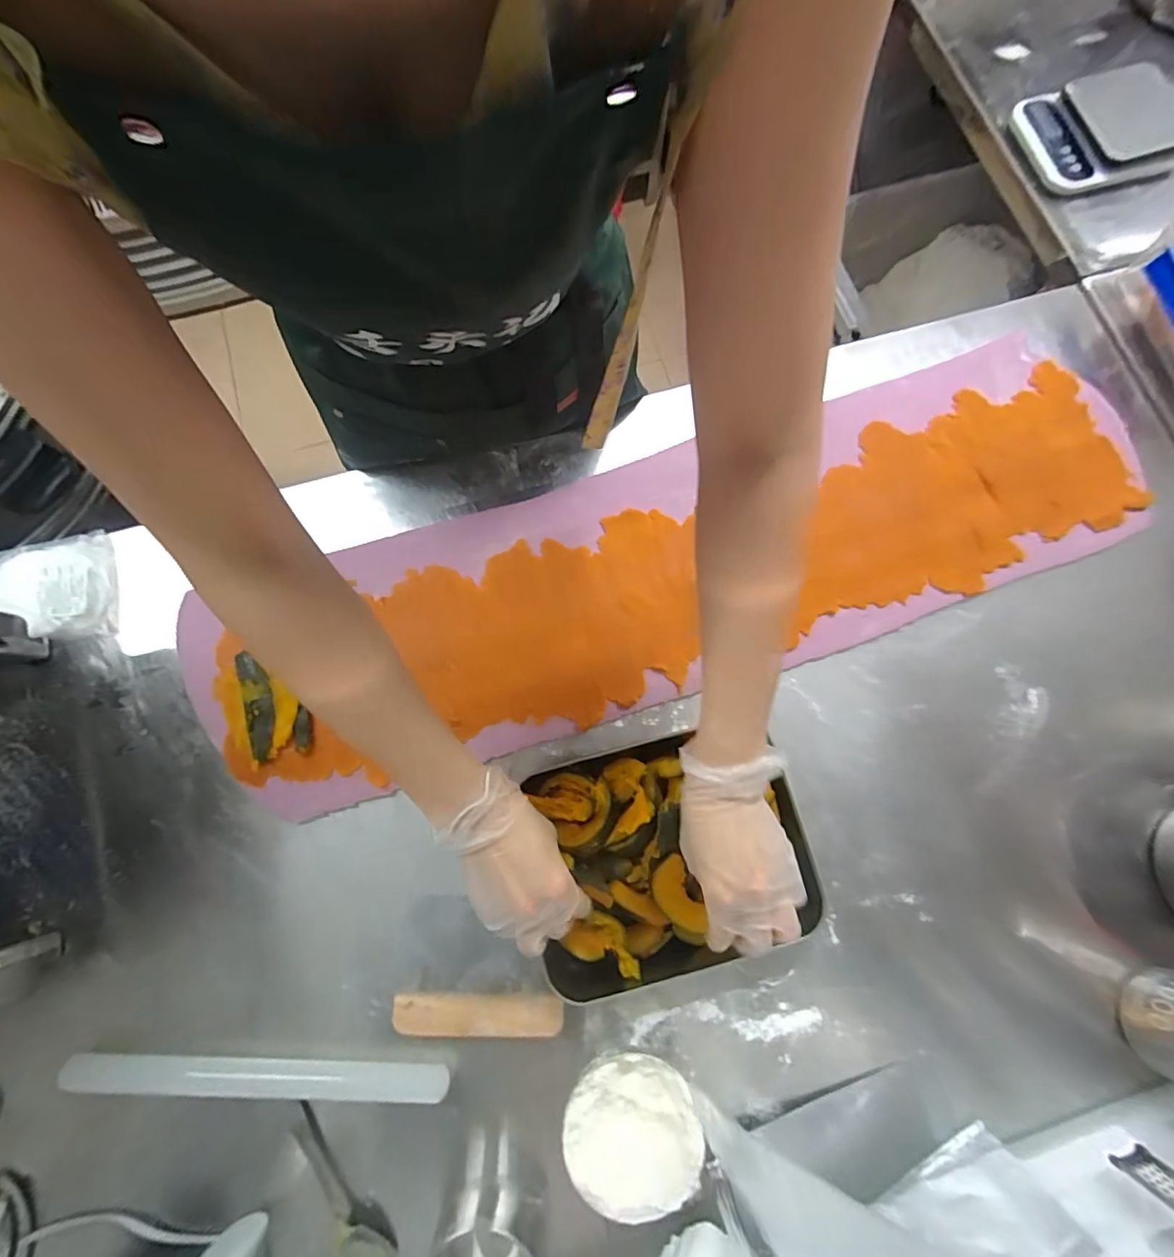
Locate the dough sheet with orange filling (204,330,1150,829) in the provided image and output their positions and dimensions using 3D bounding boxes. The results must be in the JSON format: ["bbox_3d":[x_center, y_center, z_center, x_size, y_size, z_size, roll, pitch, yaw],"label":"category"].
[{"bbox_3d":[0.107,-0.071,0.573,1.024,0.019,0.273,-20,80,-5],"label":"dough sheet with orange filling"}]

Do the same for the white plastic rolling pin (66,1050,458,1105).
[{"bbox_3d":[-0.280,0.380,0.451,0.314,0.026,0.032,2,79,0],"label":"white plastic rolling pin"}]

